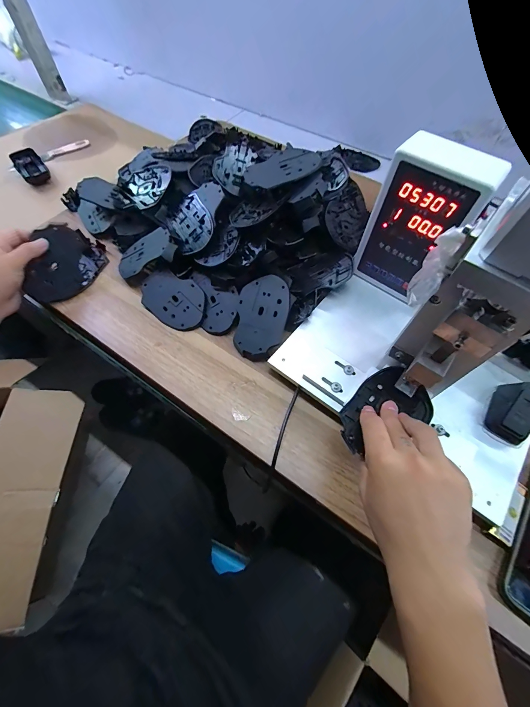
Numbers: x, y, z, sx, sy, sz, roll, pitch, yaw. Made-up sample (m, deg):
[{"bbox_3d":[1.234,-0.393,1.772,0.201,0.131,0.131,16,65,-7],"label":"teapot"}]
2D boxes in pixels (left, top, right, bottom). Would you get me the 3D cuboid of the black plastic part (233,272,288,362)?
[{"bbox_3d":[-0.005,-0.049,0.412,0.068,0.009,0.115,6,83,13],"label":"black plastic part"}]

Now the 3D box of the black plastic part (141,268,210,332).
[{"bbox_3d":[-0.136,-0.081,0.447,0.111,0.005,0.072,35,85,12],"label":"black plastic part"}]

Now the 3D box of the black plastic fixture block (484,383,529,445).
[{"bbox_3d":[0.287,0.065,0.342,0.038,0.039,0.064,34,66,16],"label":"black plastic fixture block"}]

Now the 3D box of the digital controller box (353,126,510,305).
[{"bbox_3d":[0.190,-0.161,0.377,0.104,0.164,0.060,38,67,18],"label":"digital controller box"}]

